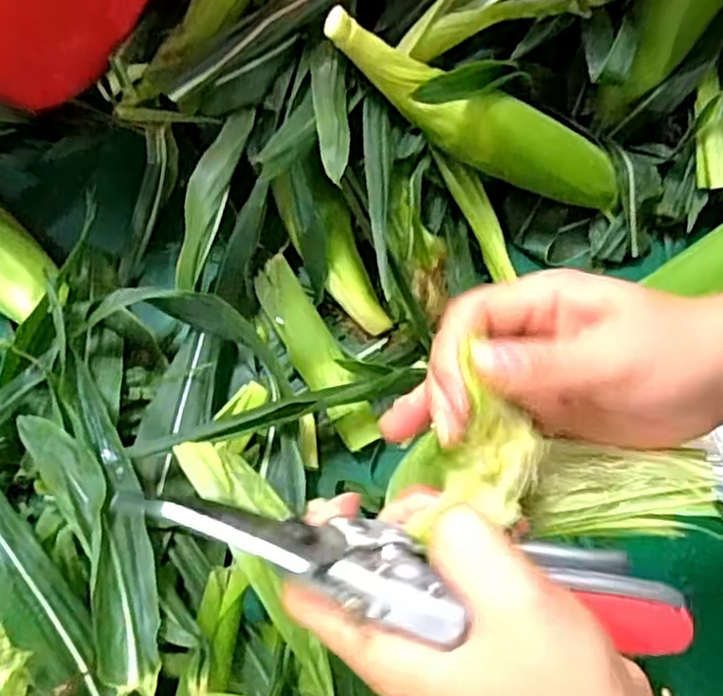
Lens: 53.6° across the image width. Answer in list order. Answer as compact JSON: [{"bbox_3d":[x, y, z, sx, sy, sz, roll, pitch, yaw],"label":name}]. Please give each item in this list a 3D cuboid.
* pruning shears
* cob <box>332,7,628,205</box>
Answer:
[{"bbox_3d":[0.021,0.075,0.235,0.196,0.034,0.036,13,72,-10],"label":"pruning shears"},{"bbox_3d":[0.087,-0.163,0.512,0.255,0.047,0.050,19,70,-25],"label":"cob"}]

